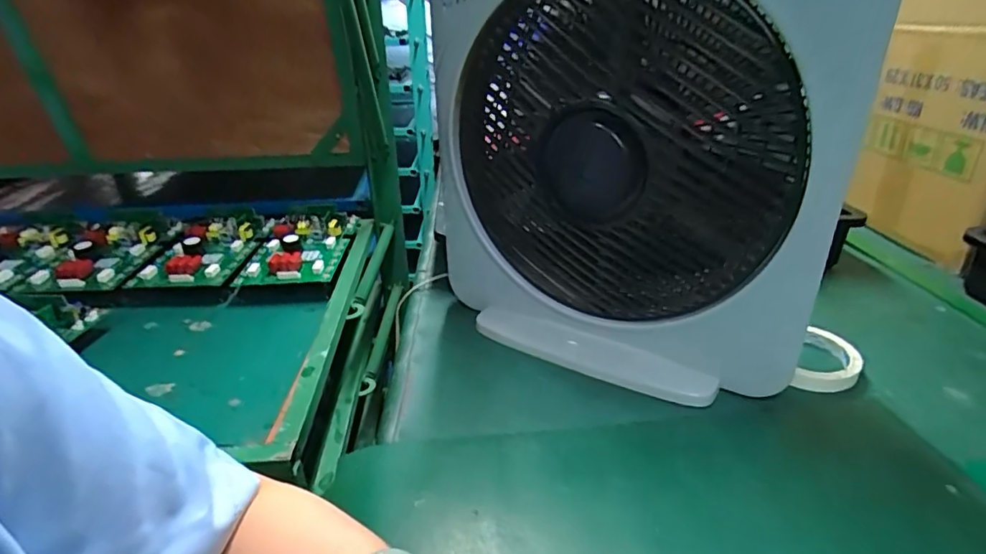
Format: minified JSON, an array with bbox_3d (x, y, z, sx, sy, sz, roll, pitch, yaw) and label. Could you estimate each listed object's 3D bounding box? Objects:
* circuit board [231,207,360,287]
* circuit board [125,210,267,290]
[{"bbox_3d":[-0.274,-0.050,0.760,0.130,0.046,0.199,-3,32,-1],"label":"circuit board"},{"bbox_3d":[-0.405,-0.042,0.761,0.137,0.041,0.200,-4,27,-6],"label":"circuit board"}]

